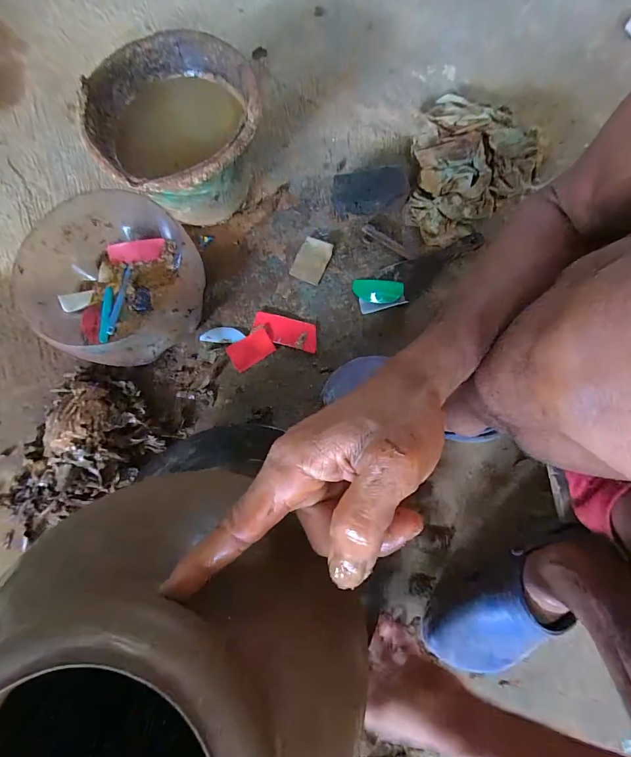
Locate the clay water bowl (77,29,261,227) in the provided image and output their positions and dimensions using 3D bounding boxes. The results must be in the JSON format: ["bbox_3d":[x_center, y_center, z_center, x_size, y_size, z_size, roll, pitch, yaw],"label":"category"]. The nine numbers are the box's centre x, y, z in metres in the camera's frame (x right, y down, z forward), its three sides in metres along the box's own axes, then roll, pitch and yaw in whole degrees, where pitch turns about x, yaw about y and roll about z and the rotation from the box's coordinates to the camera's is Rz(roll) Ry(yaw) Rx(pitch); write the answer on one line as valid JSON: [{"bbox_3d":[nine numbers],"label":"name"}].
[{"bbox_3d":[-0.212,-0.382,0.606,0.249,0.171,0.266,-18,77,-4],"label":"clay water bowl"}]

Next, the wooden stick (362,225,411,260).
[{"bbox_3d":[0.124,-0.240,0.636,0.100,0.010,0.013,36,79,8],"label":"wooden stick"}]

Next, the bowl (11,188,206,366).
[{"bbox_3d":[-0.301,-0.143,0.572,0.257,0.129,0.236,0,77,0],"label":"bowl"}]

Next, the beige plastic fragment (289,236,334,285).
[{"bbox_3d":[-0.007,-0.205,0.631,0.053,0.010,0.073,24,96,-1],"label":"beige plastic fragment"}]

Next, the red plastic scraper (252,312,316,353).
[{"bbox_3d":[-0.049,-0.080,0.611,0.108,0.011,0.048,14,77,3],"label":"red plastic scraper"}]

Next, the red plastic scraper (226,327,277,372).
[{"bbox_3d":[-0.107,-0.049,0.608,0.071,0.008,0.048,-30,90,-2],"label":"red plastic scraper"}]

